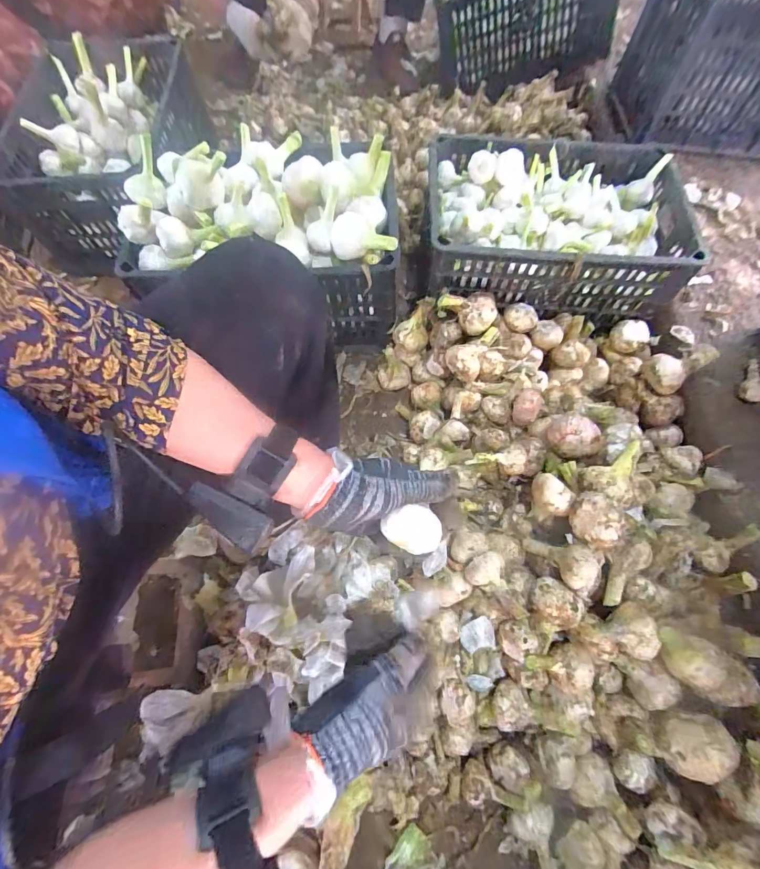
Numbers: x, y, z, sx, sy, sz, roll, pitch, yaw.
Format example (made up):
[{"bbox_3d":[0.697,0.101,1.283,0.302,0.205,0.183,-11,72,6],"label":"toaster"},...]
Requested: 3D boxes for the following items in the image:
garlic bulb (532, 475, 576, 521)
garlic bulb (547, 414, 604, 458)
[{"bbox_3d":[0.235,0.084,0.539,0.045,0.048,0.060,5,68,2],"label":"garlic bulb"},{"bbox_3d":[0.278,0.004,0.557,0.069,0.051,0.047,32,72,12],"label":"garlic bulb"}]

